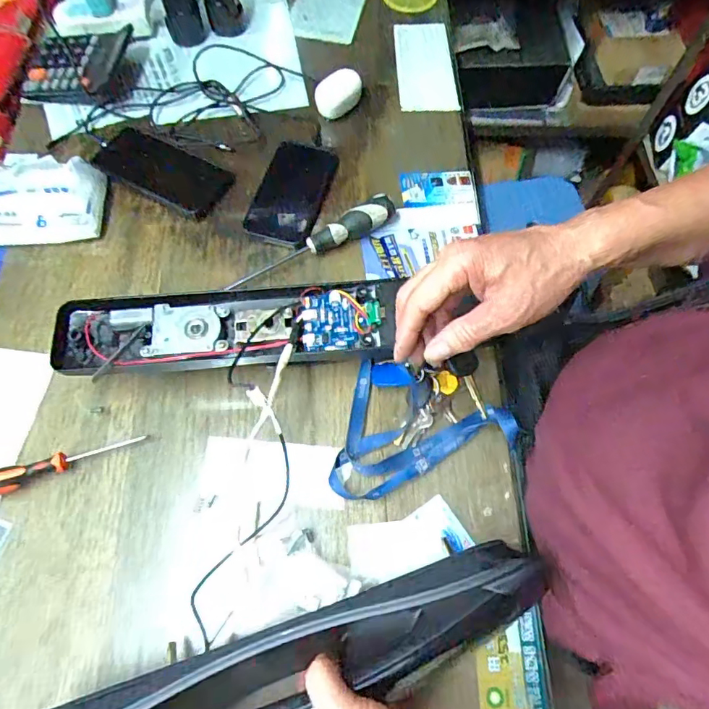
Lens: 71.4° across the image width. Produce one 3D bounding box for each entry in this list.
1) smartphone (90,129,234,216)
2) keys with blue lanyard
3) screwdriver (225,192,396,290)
[{"bbox_3d":[-0.242,-0.229,0.613,0.181,0.017,0.080,27,69,14],"label":"smartphone"},{"bbox_3d":[0.053,0.059,0.484,0.175,0.020,0.120,-19,68,-9],"label":"keys with blue lanyard"},{"bbox_3d":[-0.048,-0.123,0.541,0.208,0.033,0.028,-27,69,-12],"label":"screwdriver"}]

